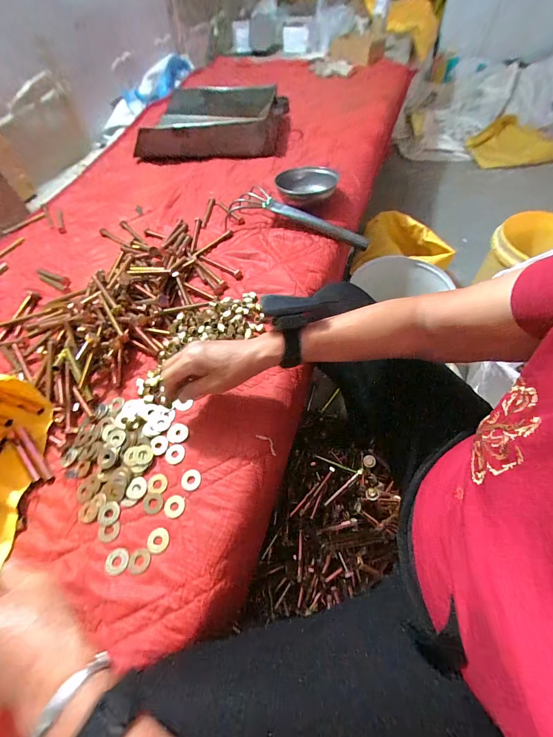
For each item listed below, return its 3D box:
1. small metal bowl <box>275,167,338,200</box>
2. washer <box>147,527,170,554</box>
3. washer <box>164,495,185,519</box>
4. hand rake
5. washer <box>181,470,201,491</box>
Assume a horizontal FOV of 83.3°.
[{"bbox_3d":[0.067,-0.399,0.685,0.133,0.048,0.122,-2,56,3],"label":"small metal bowl"},{"bbox_3d":[-0.137,0.198,0.359,0.025,0.004,0.025,-2,56,3],"label":"washer"},{"bbox_3d":[-0.123,0.165,0.373,0.024,0.004,0.024,-2,56,3],"label":"washer"},{"bbox_3d":[0.044,-0.311,0.661,0.308,0.065,0.075,21,60,4],"label":"hand rake"},{"bbox_3d":[-0.107,0.140,0.390,0.024,0.004,0.025,-2,56,3],"label":"washer"}]

